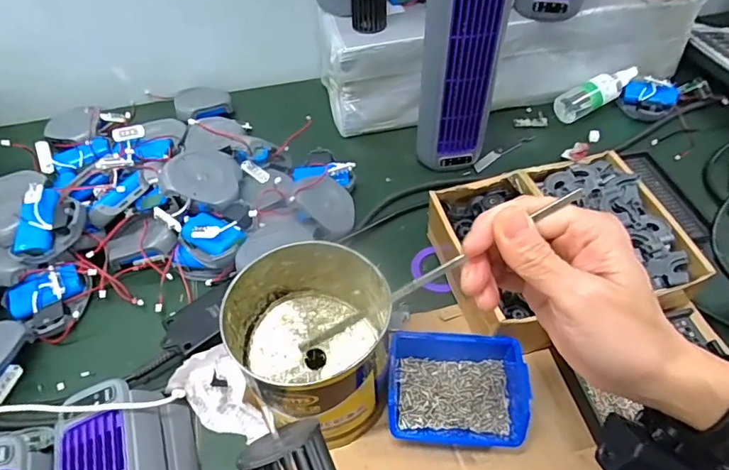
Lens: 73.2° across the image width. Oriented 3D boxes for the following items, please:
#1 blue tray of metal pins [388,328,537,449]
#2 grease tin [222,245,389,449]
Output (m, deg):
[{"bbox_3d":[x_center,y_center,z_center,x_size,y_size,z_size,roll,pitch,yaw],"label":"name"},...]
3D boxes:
[{"bbox_3d":[0.077,0.131,0.418,0.113,0.048,0.085,3,50,4],"label":"blue tray of metal pins"},{"bbox_3d":[-0.041,0.086,0.396,0.121,0.102,0.122,-1,49,1],"label":"grease tin"}]

